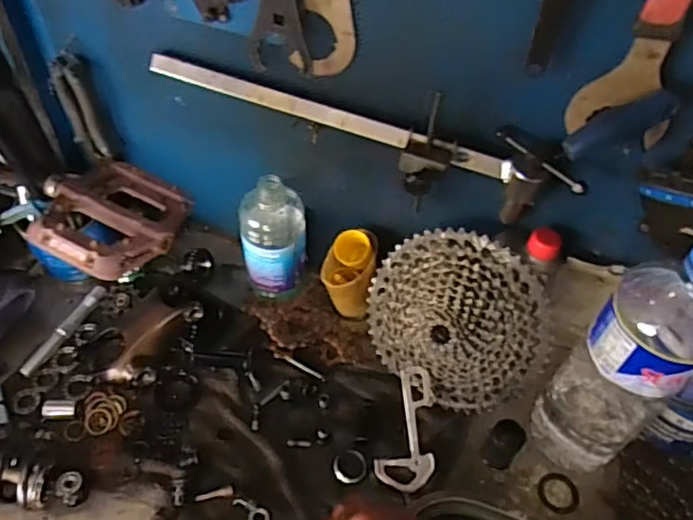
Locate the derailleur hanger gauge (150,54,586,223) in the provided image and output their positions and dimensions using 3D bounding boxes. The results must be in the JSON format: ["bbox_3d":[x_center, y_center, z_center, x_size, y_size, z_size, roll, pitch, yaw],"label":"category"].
[{"bbox_3d":[0.002,-0.118,0.571,0.431,0.109,0.067,15,51,9],"label":"derailleur hanger gauge"}]

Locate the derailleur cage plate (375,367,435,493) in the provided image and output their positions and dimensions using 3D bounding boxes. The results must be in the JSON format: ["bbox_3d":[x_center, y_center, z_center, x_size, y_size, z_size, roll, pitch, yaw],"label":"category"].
[{"bbox_3d":[0.063,0.177,0.630,0.058,0.012,0.124,5,71,0],"label":"derailleur cage plate"}]

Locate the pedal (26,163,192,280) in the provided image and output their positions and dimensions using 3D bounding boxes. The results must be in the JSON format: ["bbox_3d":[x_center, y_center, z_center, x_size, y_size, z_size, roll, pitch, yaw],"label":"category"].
[{"bbox_3d":[-0.188,-0.035,0.471,0.107,0.028,0.109,20,52,13],"label":"pedal"}]

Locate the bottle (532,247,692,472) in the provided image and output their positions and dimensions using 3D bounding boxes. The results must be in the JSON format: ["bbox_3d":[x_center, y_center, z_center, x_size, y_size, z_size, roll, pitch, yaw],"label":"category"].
[{"bbox_3d":[0.256,0.093,0.540,0.101,0.310,0.090,-23,55,-21],"label":"bottle"}]

